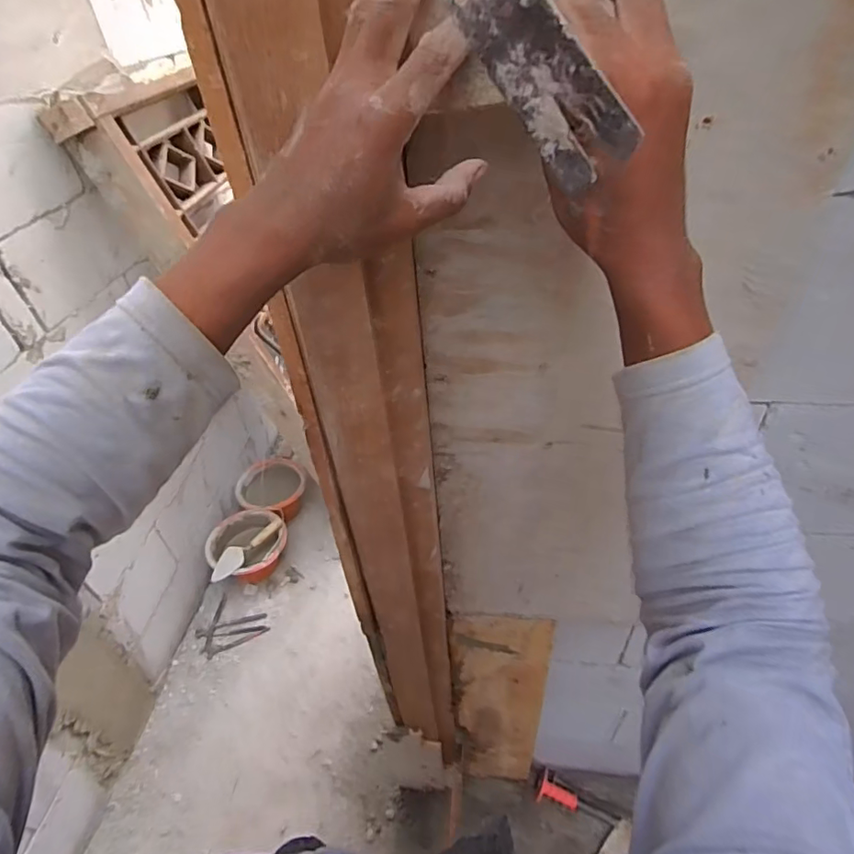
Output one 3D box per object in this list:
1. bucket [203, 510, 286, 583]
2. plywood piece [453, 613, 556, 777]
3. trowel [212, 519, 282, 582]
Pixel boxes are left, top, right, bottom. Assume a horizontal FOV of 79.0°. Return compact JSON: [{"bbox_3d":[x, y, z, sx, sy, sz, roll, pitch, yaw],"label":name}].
[{"bbox_3d":[-0.621,0.438,1.827,0.253,0.176,0.242,16,46,21],"label":"bucket"},{"bbox_3d":[0.148,0.601,1.073,0.162,0.771,0.026,2,41,8],"label":"plywood piece"},{"bbox_3d":[-0.612,0.404,1.749,0.098,0.042,0.276,18,47,23],"label":"trowel"}]

